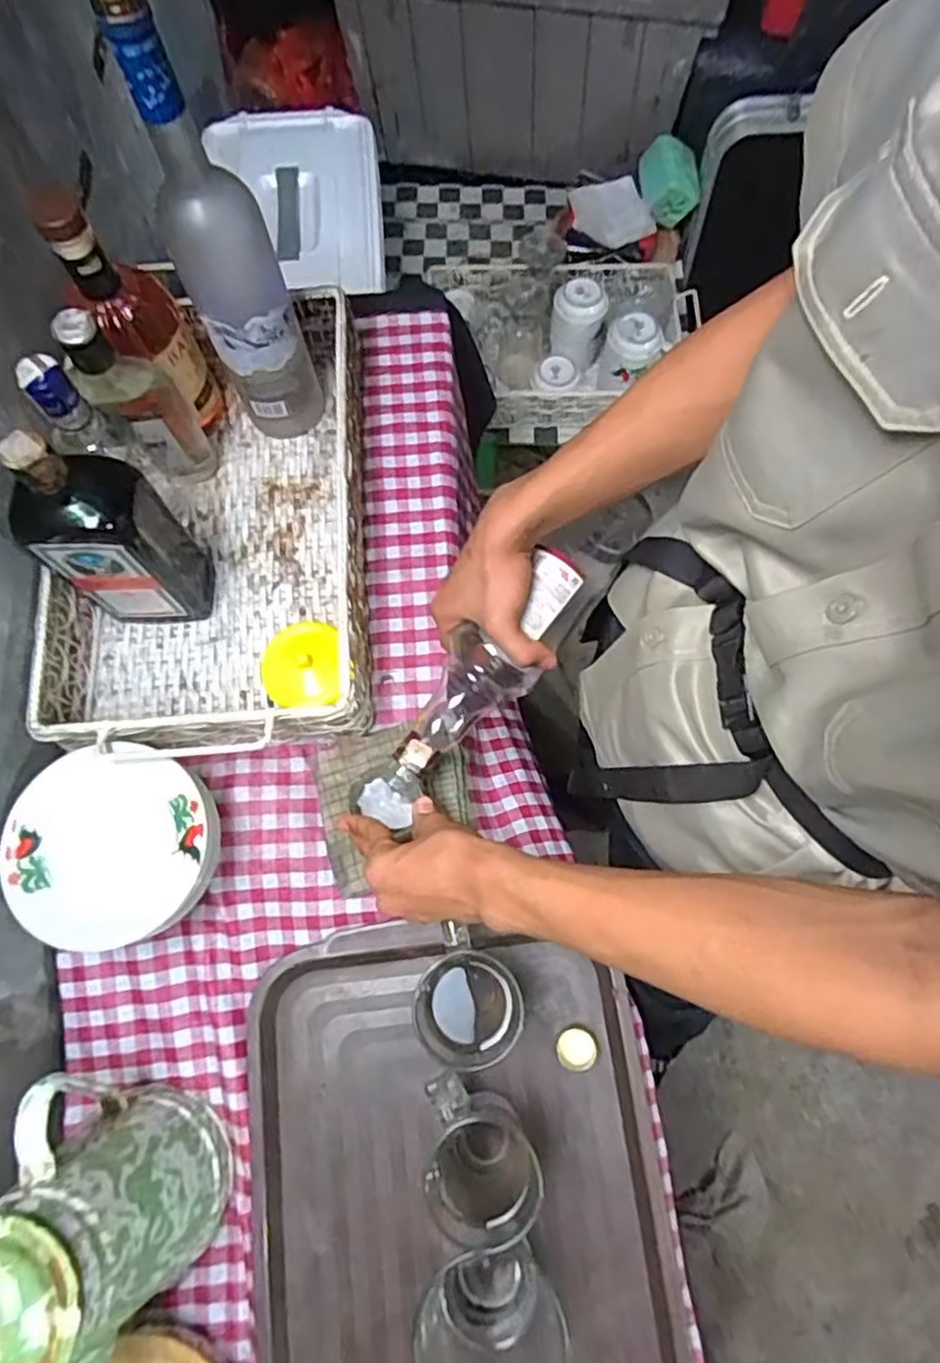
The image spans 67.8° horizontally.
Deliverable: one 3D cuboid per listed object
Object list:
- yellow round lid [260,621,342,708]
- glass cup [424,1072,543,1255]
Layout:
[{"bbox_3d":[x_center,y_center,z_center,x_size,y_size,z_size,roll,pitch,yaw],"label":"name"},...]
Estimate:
[{"bbox_3d":[-0.144,-0.015,0.606,0.064,0.038,0.072,-2,73,1],"label":"yellow round lid"},{"bbox_3d":[0.009,0.339,0.503,0.081,0.087,0.091,-2,73,1],"label":"glass cup"}]

